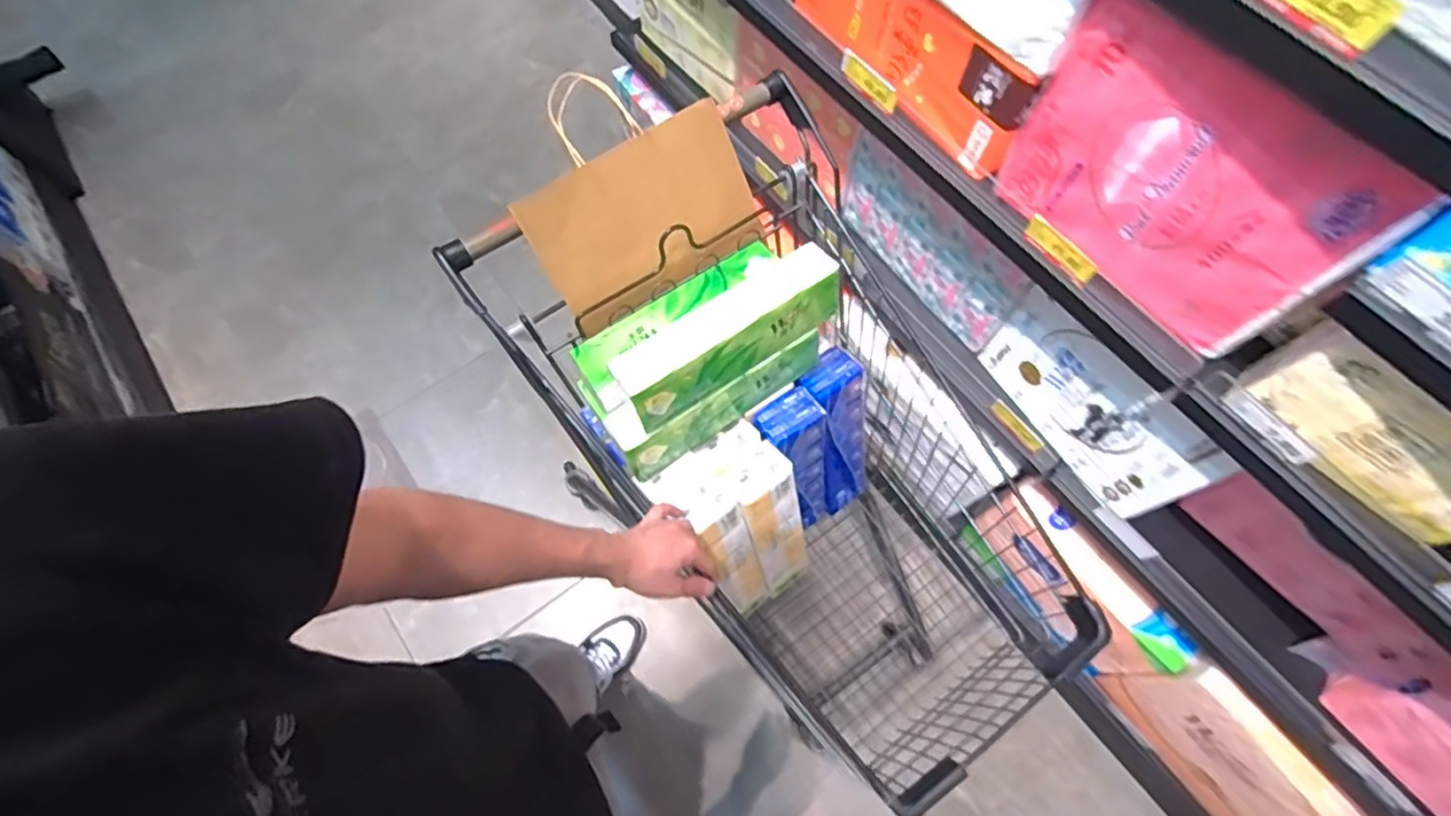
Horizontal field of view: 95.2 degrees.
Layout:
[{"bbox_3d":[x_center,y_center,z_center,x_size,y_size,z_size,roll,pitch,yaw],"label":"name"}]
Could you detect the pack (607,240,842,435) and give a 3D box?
[{"bbox_3d":[0.003,-0.081,0.714,0.258,0.070,0.072,-32,71,-13],"label":"pack"}]

